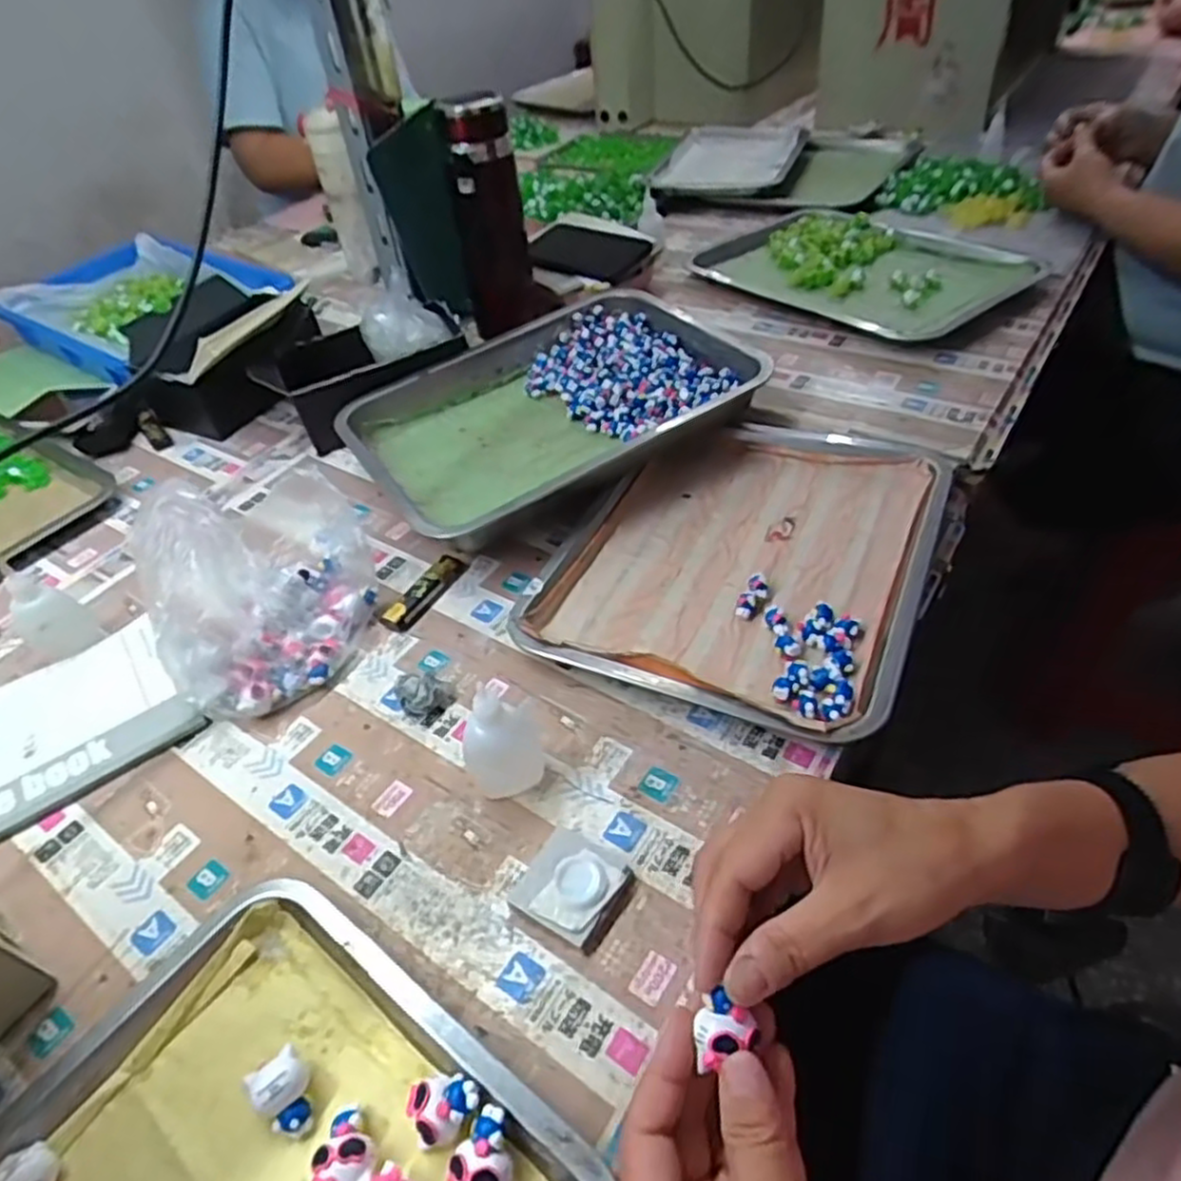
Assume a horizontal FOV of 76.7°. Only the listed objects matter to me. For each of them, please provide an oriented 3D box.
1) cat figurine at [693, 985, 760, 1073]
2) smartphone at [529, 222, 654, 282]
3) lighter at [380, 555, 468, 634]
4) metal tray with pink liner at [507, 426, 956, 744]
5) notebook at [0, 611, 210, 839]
[{"bbox_3d":[0.052,0.168,0.283,0.023,0.014,0.023,4,47,8],"label":"cat figurine"},{"bbox_3d":[-0.003,-0.396,0.865,0.139,0.017,0.086,27,68,26],"label":"smartphone"},{"bbox_3d":[-0.131,0.000,0.589,0.023,0.013,0.081,22,52,27],"label":"lighter"},{"bbox_3d":[0.114,-0.028,0.569,0.261,0.037,0.293,16,49,22],"label":"metal tray with pink liner"},{"bbox_3d":[-0.386,0.099,0.519,0.190,0.017,0.142,-33,48,-24],"label":"notebook"}]

